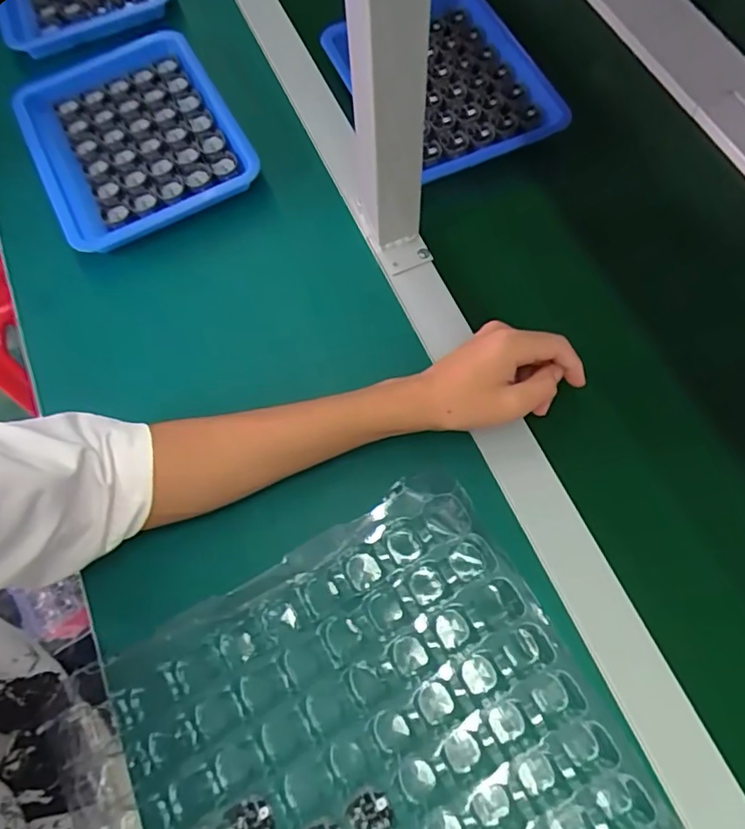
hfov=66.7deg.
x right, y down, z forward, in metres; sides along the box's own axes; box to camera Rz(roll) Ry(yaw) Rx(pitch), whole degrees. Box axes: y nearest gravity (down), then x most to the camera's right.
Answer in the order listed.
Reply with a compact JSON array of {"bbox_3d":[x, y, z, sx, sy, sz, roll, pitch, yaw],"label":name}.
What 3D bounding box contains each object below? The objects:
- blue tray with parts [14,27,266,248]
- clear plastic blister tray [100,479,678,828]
[{"bbox_3d":[-0.223,-0.259,0.525,0.175,0.033,0.219,-26,70,-9],"label":"blue tray with parts"},{"bbox_3d":[0.015,0.258,0.321,0.290,0.031,0.357,-28,70,-10],"label":"clear plastic blister tray"}]

